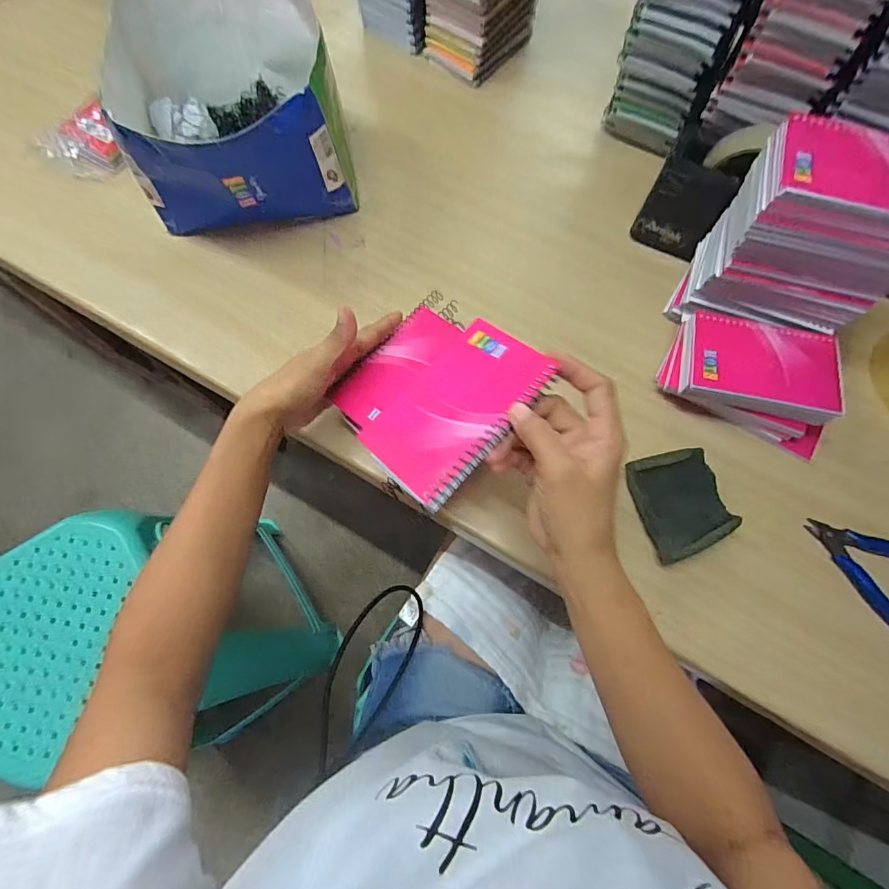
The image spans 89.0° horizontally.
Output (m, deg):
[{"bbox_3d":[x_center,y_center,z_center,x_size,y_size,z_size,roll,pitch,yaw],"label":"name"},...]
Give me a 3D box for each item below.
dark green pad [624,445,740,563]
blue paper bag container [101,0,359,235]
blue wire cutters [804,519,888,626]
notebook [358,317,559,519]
[{"bbox_3d":[0.209,0.051,0.403,0.069,0.035,0.088,-16,71,-6],"label":"dark green pad"},{"bbox_3d":[-0.218,-0.350,0.485,0.217,0.131,0.238,-9,71,-3],"label":"blue paper bag container"},{"bbox_3d":[0.379,0.108,0.400,0.117,0.009,0.079,35,74,11],"label":"blue wire cutters"},{"bbox_3d":[0.006,-0.027,0.320,0.088,0.016,0.129,37,78,28],"label":"notebook"}]

